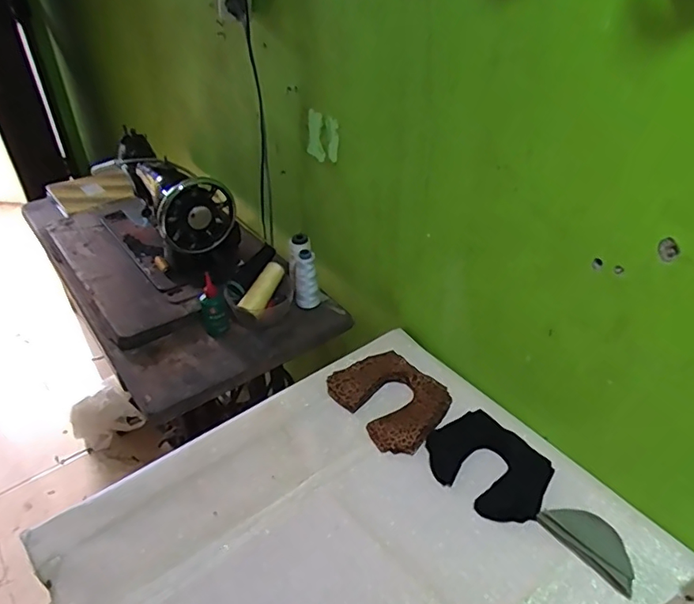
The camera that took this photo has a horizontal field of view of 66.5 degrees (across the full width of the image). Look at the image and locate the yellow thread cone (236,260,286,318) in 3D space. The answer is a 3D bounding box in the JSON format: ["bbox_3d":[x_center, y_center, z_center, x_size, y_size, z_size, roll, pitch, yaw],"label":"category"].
[{"bbox_3d":[-0.147,-0.023,0.949,0.038,0.039,0.111,21,67,27],"label":"yellow thread cone"}]

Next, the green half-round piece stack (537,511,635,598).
[{"bbox_3d":[0.289,0.280,0.623,0.058,0.006,0.112,-28,45,-28],"label":"green half-round piece stack"}]

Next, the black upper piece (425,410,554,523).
[{"bbox_3d":[0.190,0.218,0.712,0.122,0.009,0.160,-33,47,-24],"label":"black upper piece"}]

